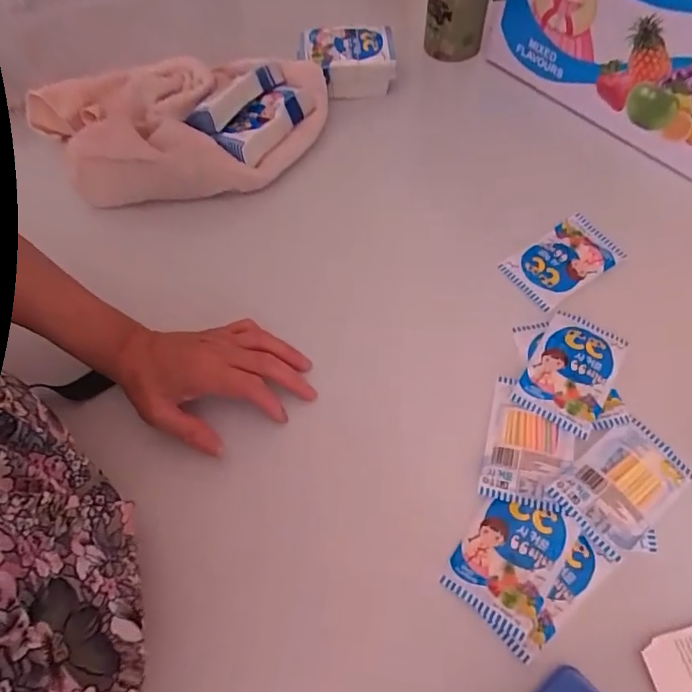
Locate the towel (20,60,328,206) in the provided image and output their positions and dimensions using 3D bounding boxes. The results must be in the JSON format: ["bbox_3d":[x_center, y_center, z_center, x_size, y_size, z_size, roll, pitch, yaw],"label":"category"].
[{"bbox_3d":[-0.168,-0.228,0.529,0.303,0.052,0.167,-12,64,-4],"label":"towel"}]

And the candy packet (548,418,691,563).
[{"bbox_3d":[0.206,0.102,0.375,0.097,0.008,0.063,-35,68,-14],"label":"candy packet"}]

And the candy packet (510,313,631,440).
[{"bbox_3d":[0.187,0.019,0.420,0.064,0.006,0.099,28,68,15],"label":"candy packet"}]

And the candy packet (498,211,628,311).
[{"bbox_3d":[0.202,-0.080,0.472,0.095,0.006,0.060,-34,67,-14],"label":"candy packet"}]

